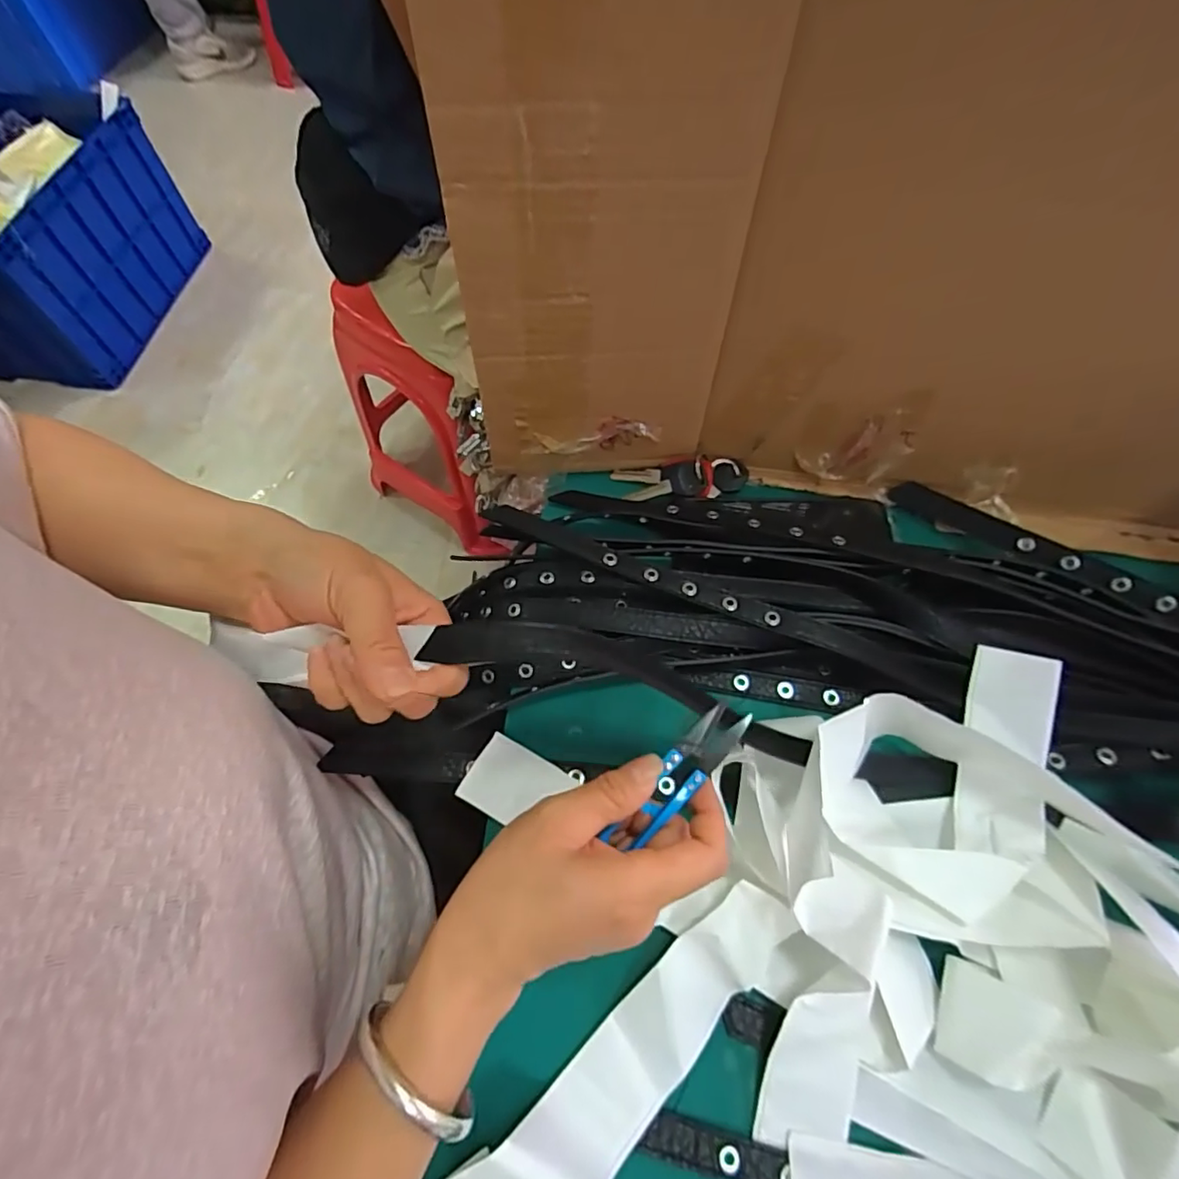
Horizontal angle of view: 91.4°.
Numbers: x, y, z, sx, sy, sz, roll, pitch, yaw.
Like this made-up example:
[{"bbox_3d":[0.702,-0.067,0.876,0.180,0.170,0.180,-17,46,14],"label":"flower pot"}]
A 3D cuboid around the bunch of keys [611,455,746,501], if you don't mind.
[{"bbox_3d":[0.073,-0.089,0.463,0.105,0.021,0.035,3,64,2],"label":"bunch of keys"}]

